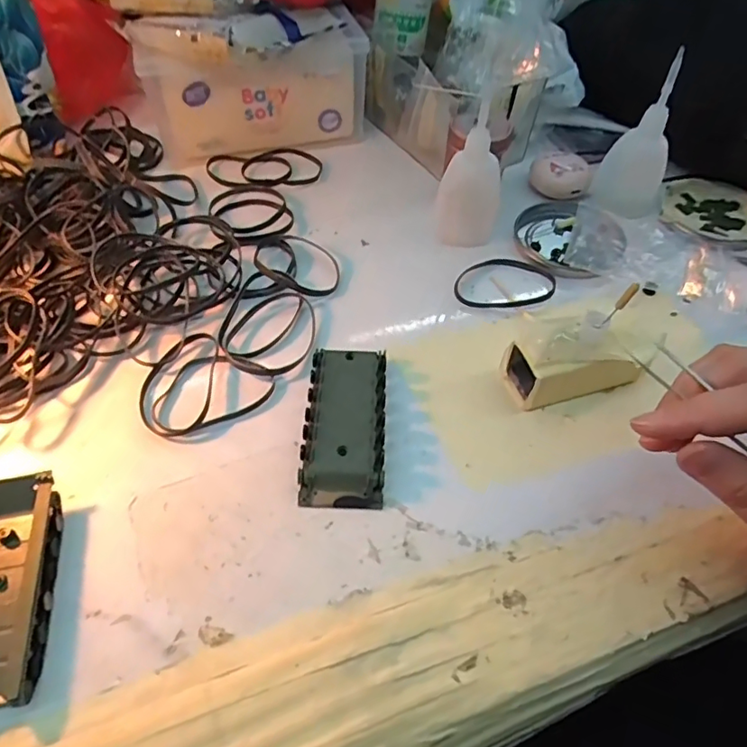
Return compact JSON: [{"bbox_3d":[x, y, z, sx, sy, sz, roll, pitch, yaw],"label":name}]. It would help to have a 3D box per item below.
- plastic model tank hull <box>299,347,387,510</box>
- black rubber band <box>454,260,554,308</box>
[{"bbox_3d":[-0.016,0.026,0.302,0.042,0.015,0.096,2,52,0],"label":"plastic model tank hull"},{"bbox_3d":[0.091,-0.063,0.379,0.067,0.006,0.048,7,51,7],"label":"black rubber band"}]

